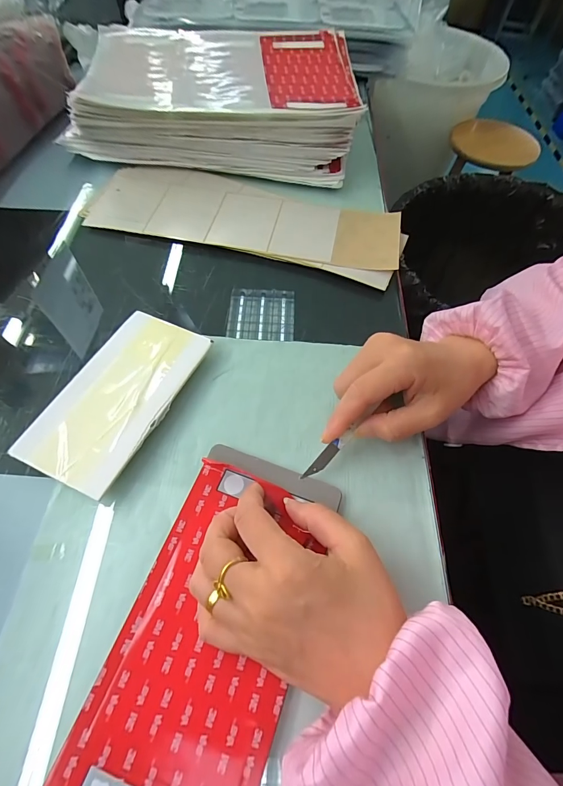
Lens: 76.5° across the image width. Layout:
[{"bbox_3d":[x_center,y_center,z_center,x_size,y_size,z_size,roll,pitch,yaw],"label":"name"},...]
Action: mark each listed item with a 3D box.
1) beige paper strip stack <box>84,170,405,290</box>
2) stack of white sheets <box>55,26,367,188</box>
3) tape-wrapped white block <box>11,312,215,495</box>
[{"bbox_3d":[-0.041,-0.194,0.394,0.339,0.011,0.115,14,61,5],"label":"beige paper strip stack"},{"bbox_3d":[-0.078,-0.378,0.458,0.324,0.069,0.235,4,61,-1],"label":"stack of white sheets"},{"bbox_3d":[-0.126,0.001,0.285,0.080,0.015,0.149,24,62,10],"label":"tape-wrapped white block"}]

